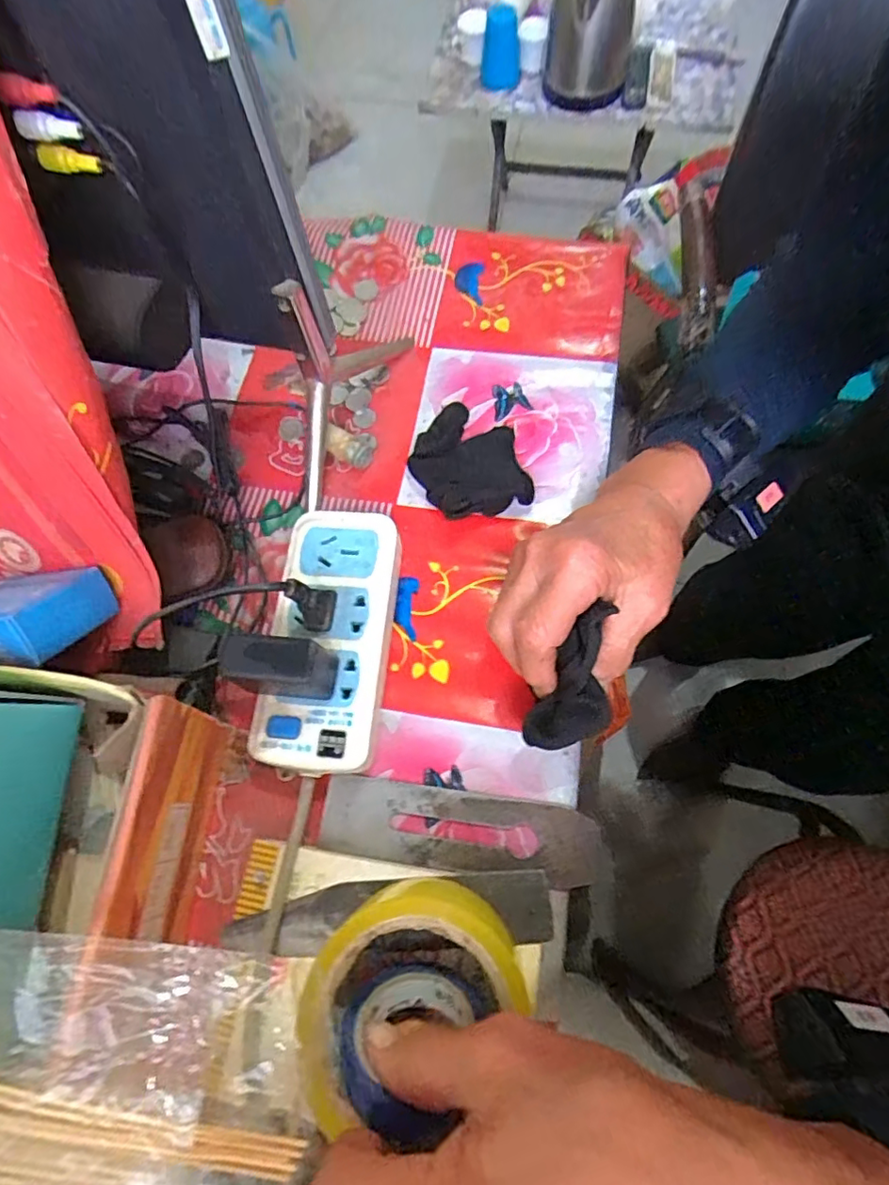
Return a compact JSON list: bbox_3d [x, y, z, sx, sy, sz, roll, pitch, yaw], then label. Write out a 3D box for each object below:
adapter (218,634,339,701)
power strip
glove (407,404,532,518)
[{"bbox_3d":[-0.094,0.045,0.326,0.053,0.043,0.031,-2,70,2],"label":"adapter"},{"bbox_3d":[-0.072,0.029,0.370,0.071,0.034,0.167,4,70,4],"label":"power strip"},{"bbox_3d":[0.015,-0.103,0.420,0.075,0.026,0.102,-19,70,-4],"label":"glove"}]

